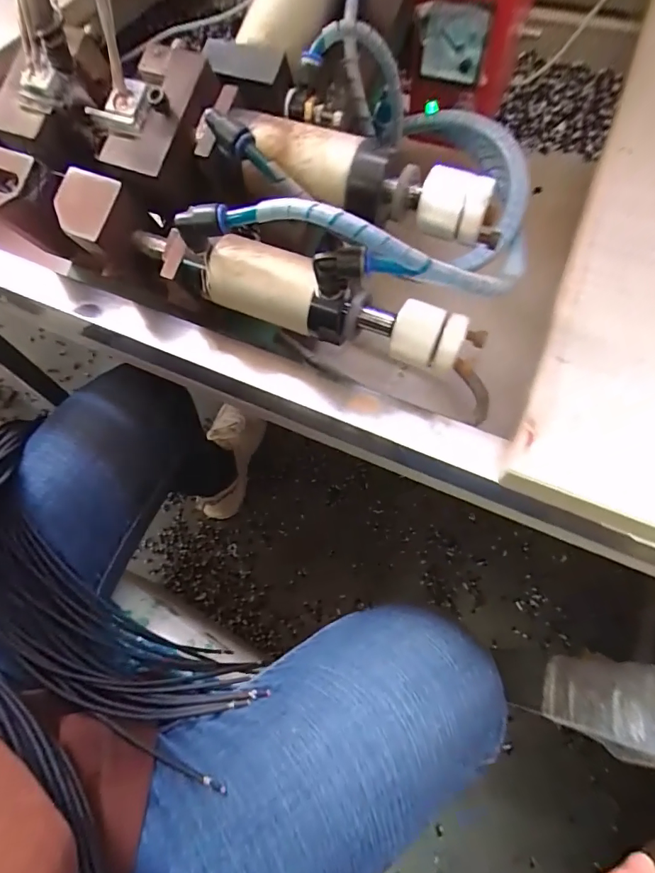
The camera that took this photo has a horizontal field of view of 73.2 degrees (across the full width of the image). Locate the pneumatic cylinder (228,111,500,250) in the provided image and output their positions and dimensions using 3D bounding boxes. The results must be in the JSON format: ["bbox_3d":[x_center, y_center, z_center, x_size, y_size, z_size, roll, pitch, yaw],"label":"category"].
[{"bbox_3d":[0.019,-0.117,0.210,0.130,0.037,0.032,17,66,11],"label":"pneumatic cylinder"}]

